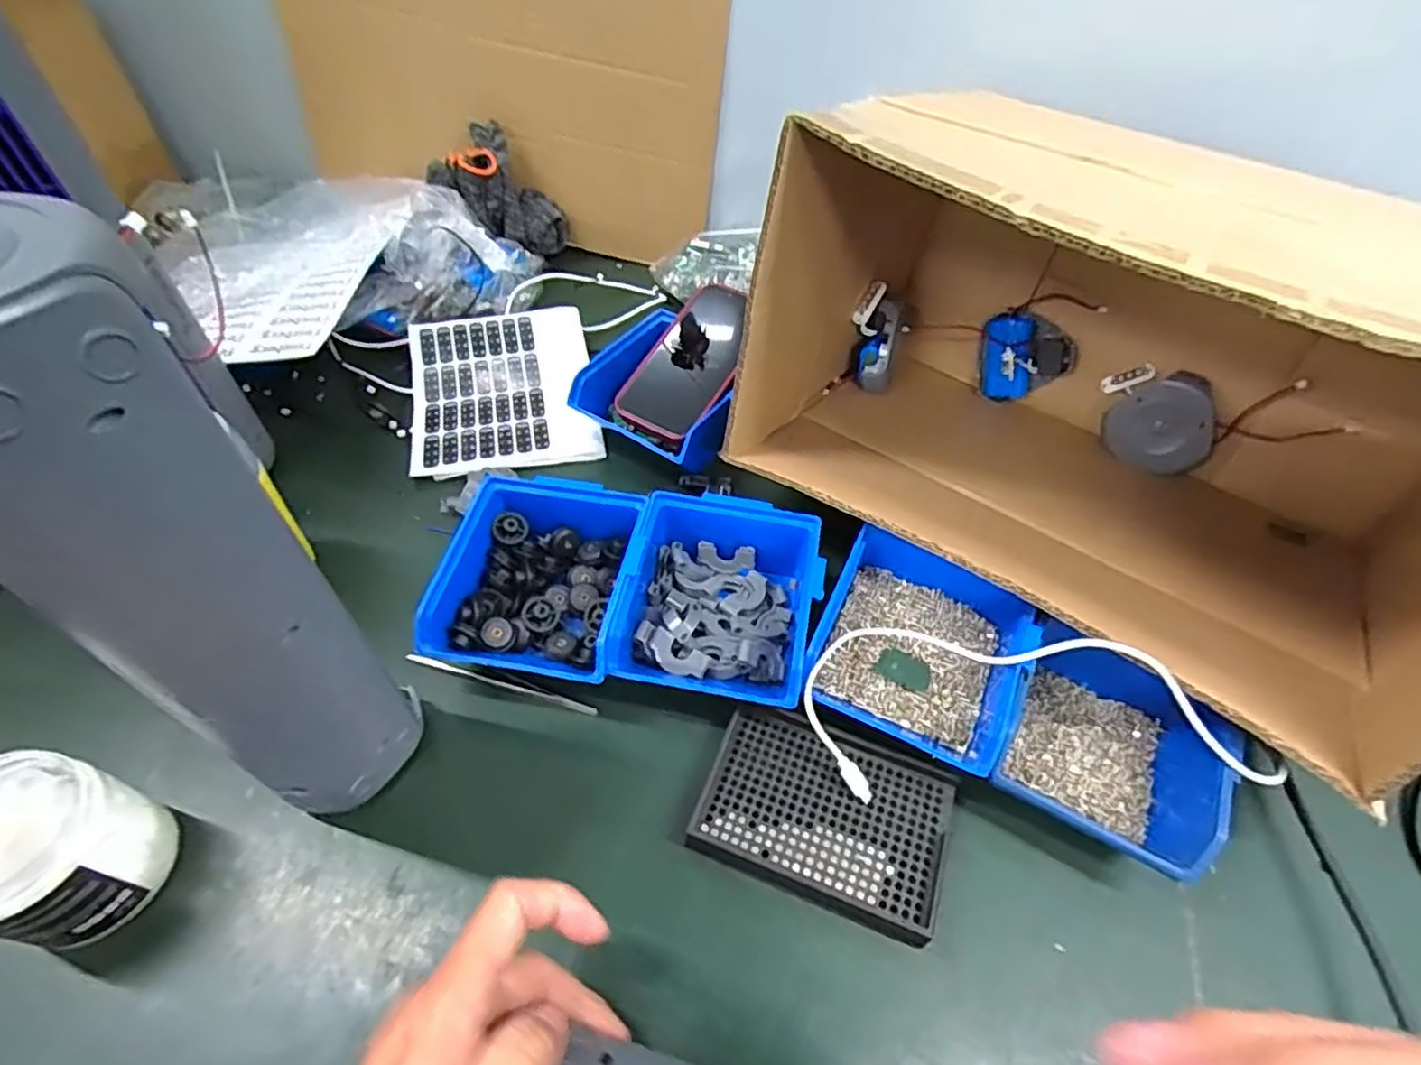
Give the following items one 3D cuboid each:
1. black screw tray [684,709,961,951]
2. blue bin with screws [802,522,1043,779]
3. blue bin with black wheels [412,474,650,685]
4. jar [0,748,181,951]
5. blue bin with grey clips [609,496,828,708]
[{"bbox_3d":[0.066,0.158,0.388,0.134,0.013,0.092,18,55,13],"label":"black screw tray"},{"bbox_3d":[0.130,0.068,0.429,0.115,0.054,0.133,21,56,15],"label":"blue bin with screws"},{"bbox_3d":[-0.106,0.025,0.461,0.115,0.066,0.158,8,54,6],"label":"blue bin with black wheels"},{"bbox_3d":[-0.325,0.158,0.341,0.076,0.097,0.070,0,53,0],"label":"jar"},{"bbox_3d":[0.007,0.042,0.445,0.116,0.053,0.133,9,54,7],"label":"blue bin with grey clips"}]

